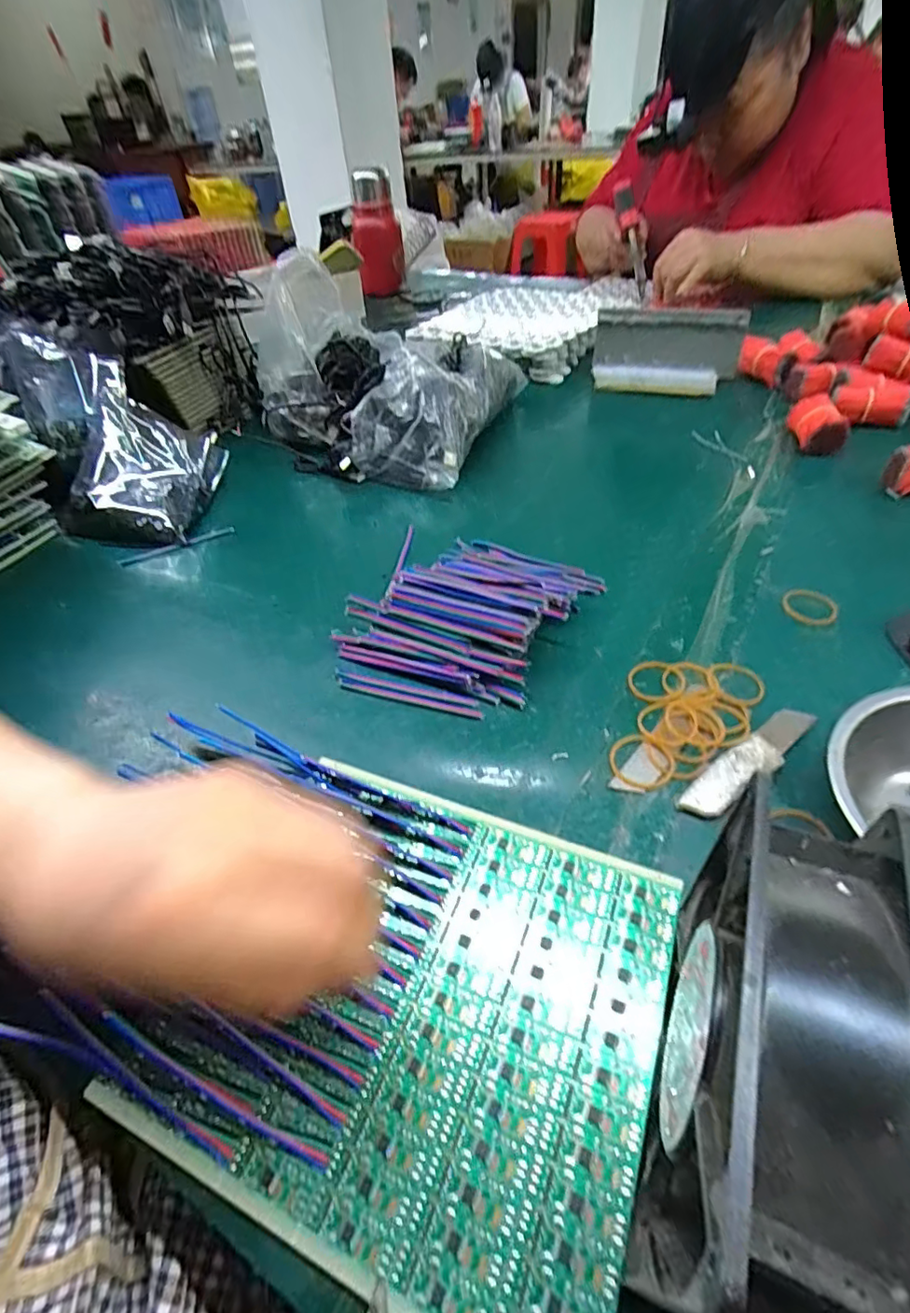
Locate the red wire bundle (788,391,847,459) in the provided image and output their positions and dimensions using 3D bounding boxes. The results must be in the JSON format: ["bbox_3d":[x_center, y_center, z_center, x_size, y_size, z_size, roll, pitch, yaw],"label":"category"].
[{"bbox_3d":[0.348,-0.224,0.541,0.042,0.037,0.067,7,46,13],"label":"red wire bundle"}]

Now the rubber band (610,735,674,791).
[{"bbox_3d":[0.102,0.057,0.306,0.033,0.004,0.035,-3,45,3],"label":"rubber band"}]

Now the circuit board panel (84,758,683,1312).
[{"bbox_3d":[-0.014,0.133,0.231,0.185,0.008,0.166,16,49,21],"label":"circuit board panel"}]

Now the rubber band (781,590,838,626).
[{"bbox_3d":[0.243,-0.034,0.383,0.033,0.004,0.033,19,50,23],"label":"rubber band"}]

